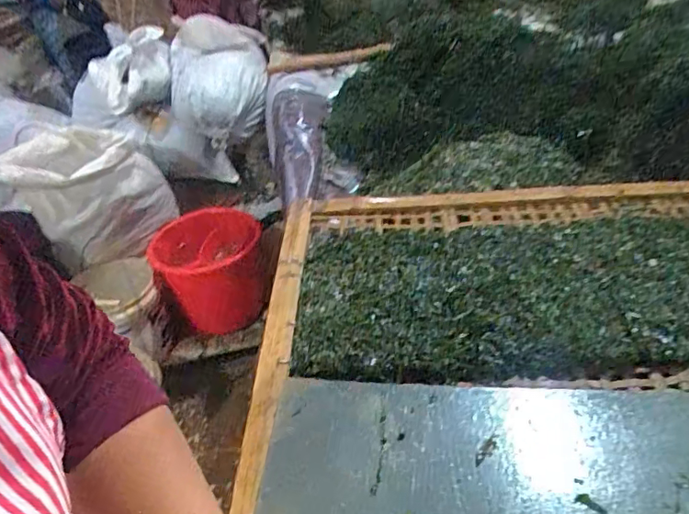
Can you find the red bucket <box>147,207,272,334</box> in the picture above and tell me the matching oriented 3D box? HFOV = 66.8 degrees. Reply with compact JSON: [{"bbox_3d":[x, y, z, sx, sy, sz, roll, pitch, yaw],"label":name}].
[{"bbox_3d":[-0.386,0.038,1.642,0.269,0.292,0.283,-4,36,3],"label":"red bucket"}]

